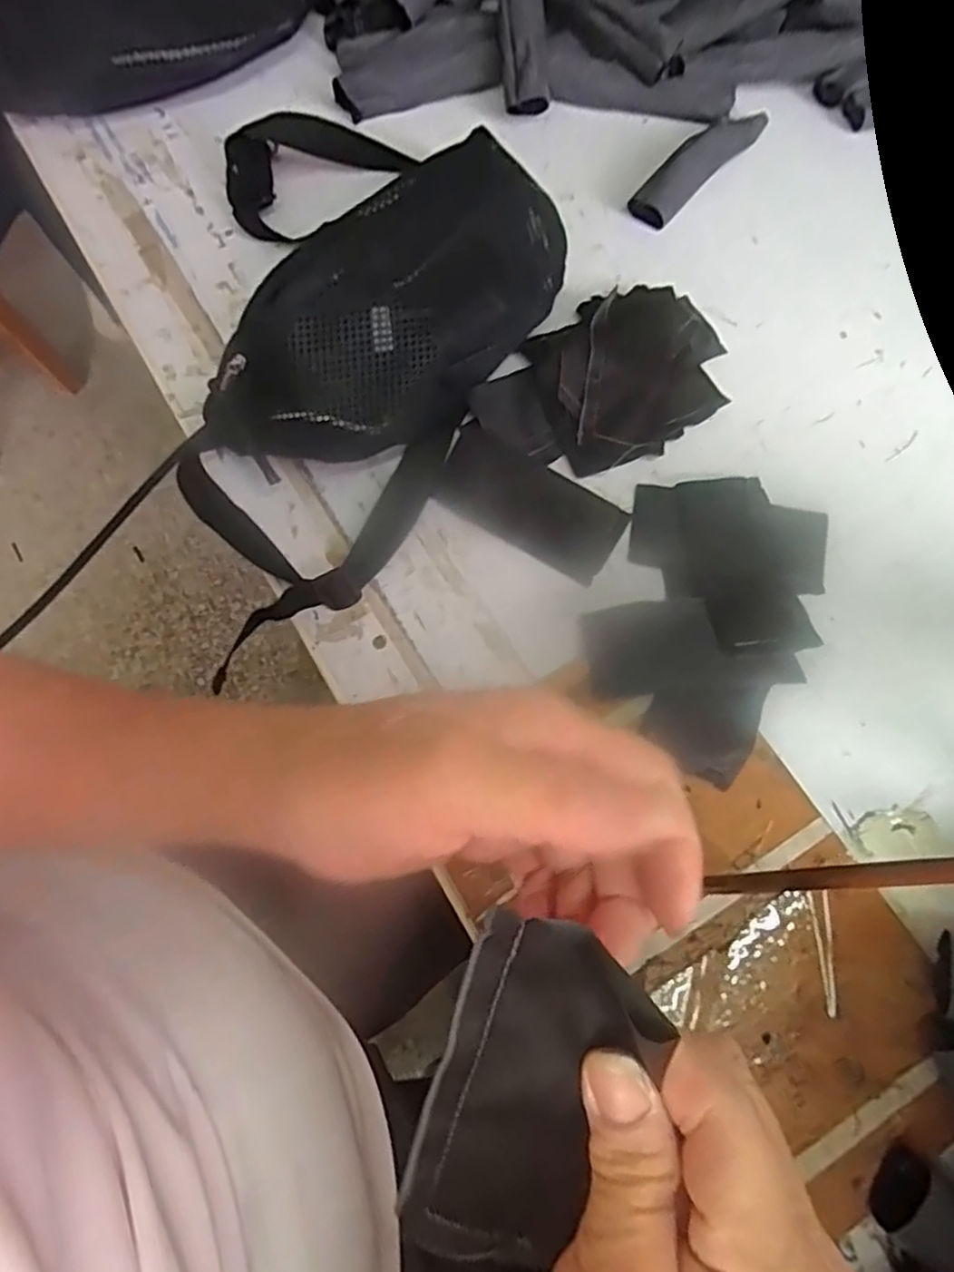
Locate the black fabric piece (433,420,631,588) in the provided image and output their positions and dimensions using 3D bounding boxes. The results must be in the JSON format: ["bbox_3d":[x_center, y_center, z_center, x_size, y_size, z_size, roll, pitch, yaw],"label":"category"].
[{"bbox_3d":[0.031,-0.081,0.410,0.114,0.009,0.057,31,73,9],"label":"black fabric piece"}]

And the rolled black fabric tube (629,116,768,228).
[{"bbox_3d":[0.166,-0.349,0.495,0.026,0.022,0.139,41,75,12],"label":"rolled black fabric tube"}]

